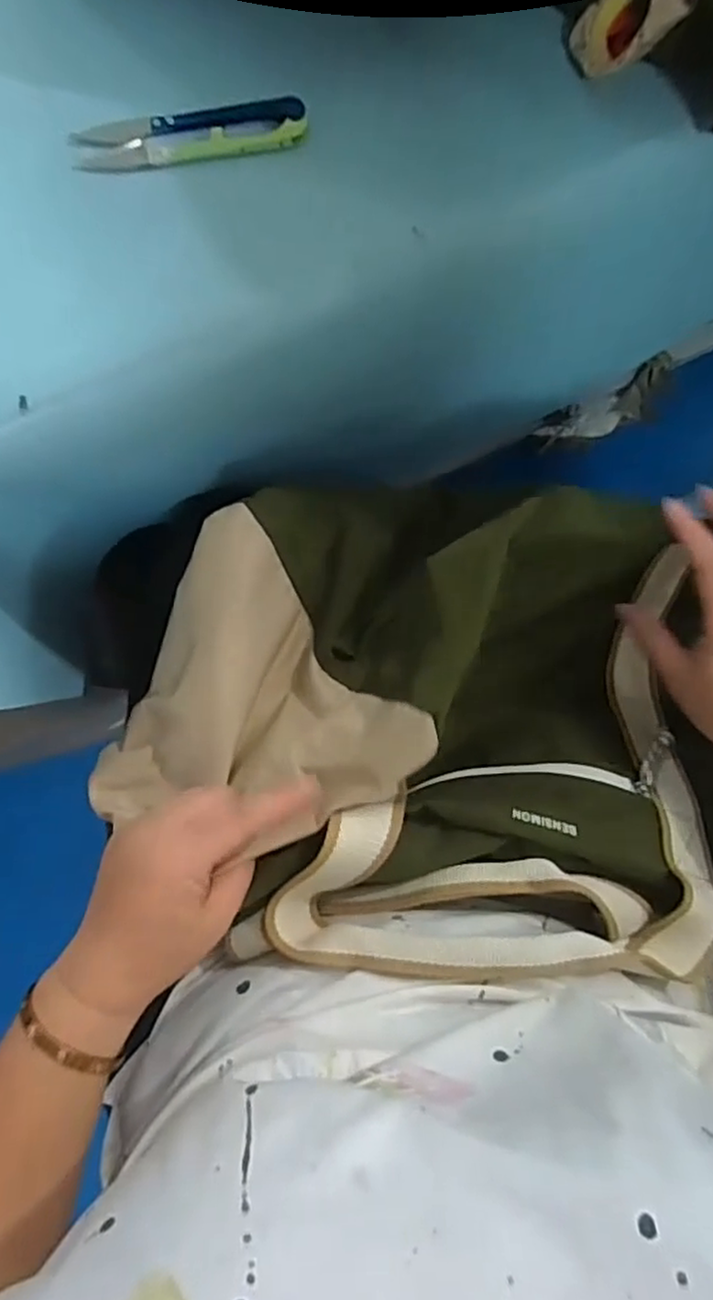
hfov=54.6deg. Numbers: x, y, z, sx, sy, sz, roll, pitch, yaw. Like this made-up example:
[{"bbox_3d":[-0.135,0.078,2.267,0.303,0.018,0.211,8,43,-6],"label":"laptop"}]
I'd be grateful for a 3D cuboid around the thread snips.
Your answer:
[{"bbox_3d":[-0.084,-0.260,0.349,0.115,0.013,0.028,-8,83,-2],"label":"thread snips"}]

